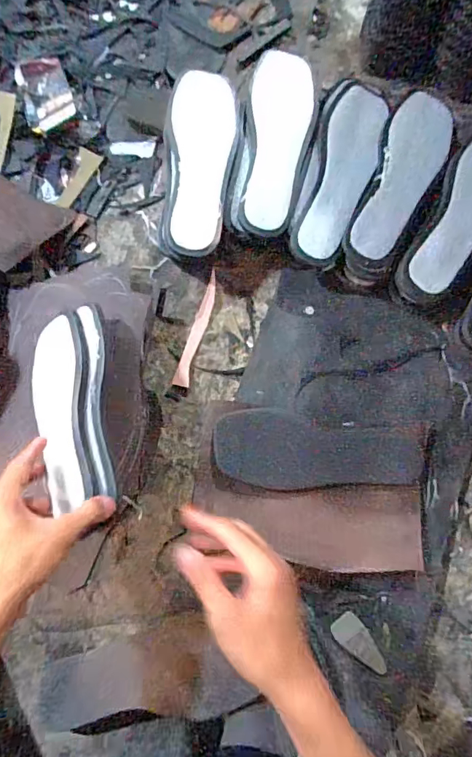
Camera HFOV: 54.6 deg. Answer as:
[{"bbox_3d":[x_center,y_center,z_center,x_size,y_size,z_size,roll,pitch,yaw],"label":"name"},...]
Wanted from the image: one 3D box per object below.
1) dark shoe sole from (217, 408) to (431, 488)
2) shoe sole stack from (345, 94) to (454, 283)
[{"bbox_3d":[0.102,0.087,0.553,0.251,0.009,0.090,4,76,1],"label":"dark shoe sole"},{"bbox_3d":[0.207,-0.245,0.582,0.083,0.044,0.261,22,83,5],"label":"shoe sole stack"}]

